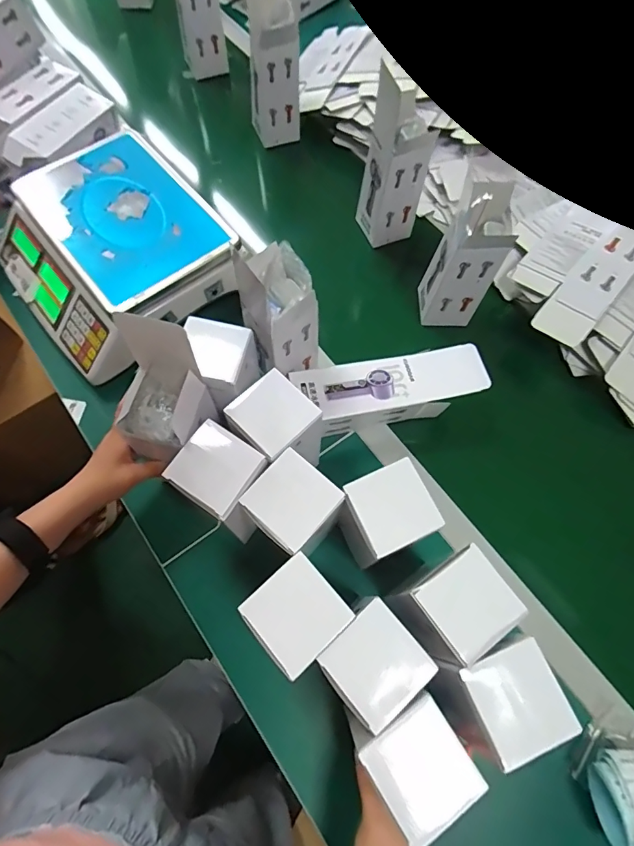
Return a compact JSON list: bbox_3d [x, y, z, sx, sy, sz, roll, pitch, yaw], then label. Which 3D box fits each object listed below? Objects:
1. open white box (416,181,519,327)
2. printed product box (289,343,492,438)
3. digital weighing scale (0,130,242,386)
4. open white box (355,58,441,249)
[{"bbox_3d":[0.199,-0.220,0.605,0.074,0.176,0.083,4,67,-1],"label":"open white box"},{"bbox_3d":[0.094,-0.041,0.581,0.243,0.066,0.077,-11,68,-7],"label":"printed product box"},{"bbox_3d":[-0.291,-0.248,0.617,0.268,0.101,0.288,-36,73,-16],"label":"digital weighing scale"},{"bbox_3d":[0.115,-0.374,0.647,0.080,0.215,0.071,-18,69,-10],"label":"open white box"}]

